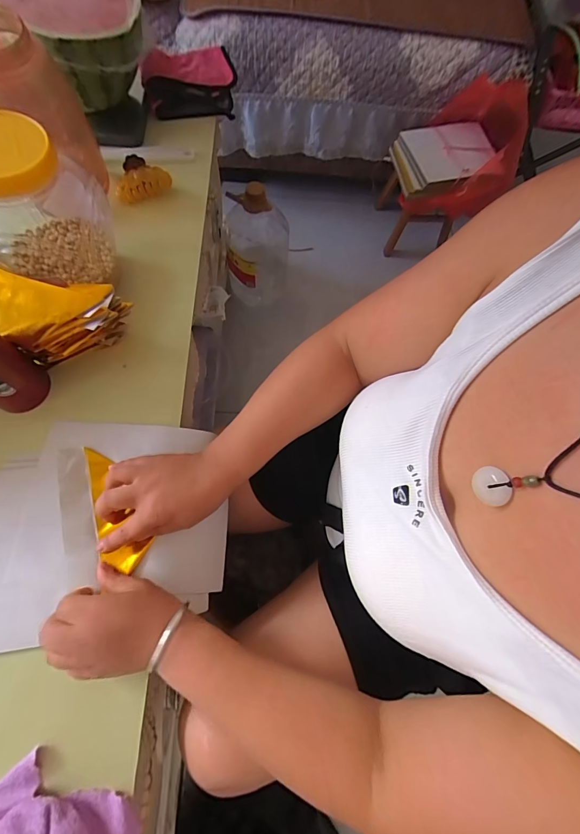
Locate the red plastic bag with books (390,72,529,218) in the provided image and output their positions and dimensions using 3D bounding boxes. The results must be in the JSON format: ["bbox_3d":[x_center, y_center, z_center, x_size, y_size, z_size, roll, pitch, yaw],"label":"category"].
[{"bbox_3d":[0.426,-0.696,0.968,0.271,0.195,0.284,3,70,-3],"label":"red plastic bag with books"}]

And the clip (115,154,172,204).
[{"bbox_3d":[-0.230,-0.370,0.574,0.085,0.033,0.047,-19,73,-11],"label":"clip"}]

